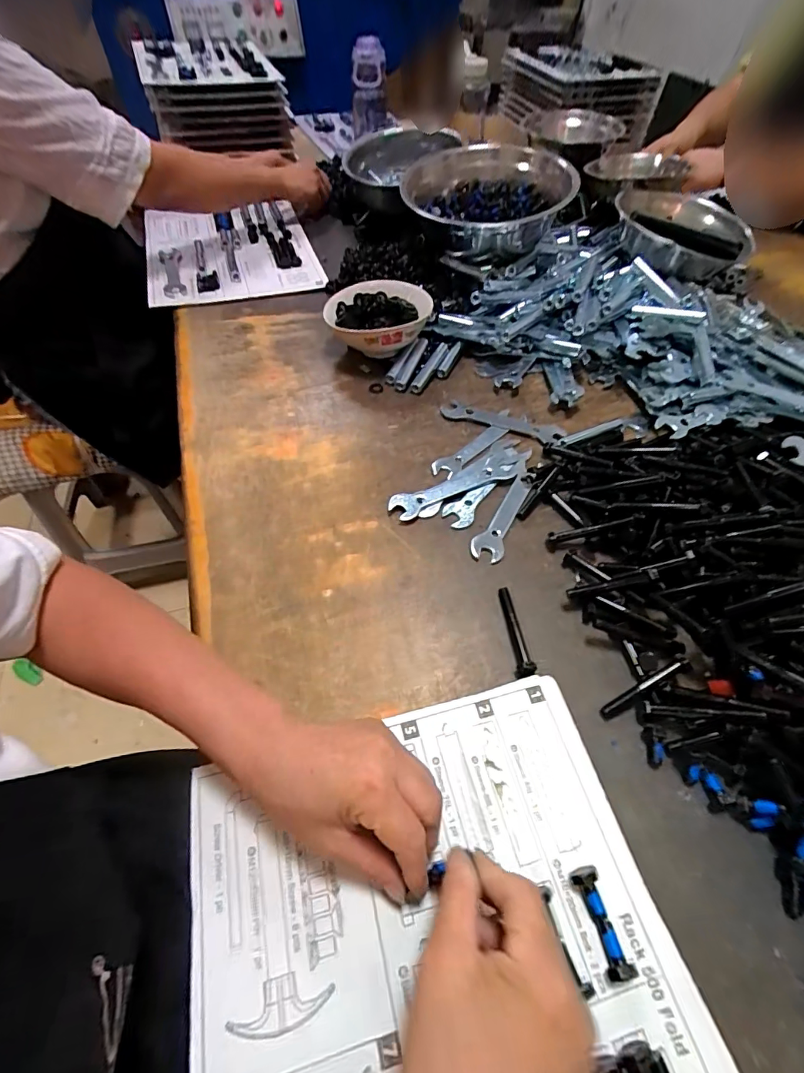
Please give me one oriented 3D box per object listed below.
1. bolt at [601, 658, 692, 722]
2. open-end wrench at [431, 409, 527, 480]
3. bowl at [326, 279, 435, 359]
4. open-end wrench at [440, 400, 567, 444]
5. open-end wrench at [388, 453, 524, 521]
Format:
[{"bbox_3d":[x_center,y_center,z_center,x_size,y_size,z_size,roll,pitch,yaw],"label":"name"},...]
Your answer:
[{"bbox_3d":[0.196,0.123,0.370,0.082,0.010,0.010,-29,58,-5],"label":"bolt"},{"bbox_3d":[0.092,-0.110,0.544,0.032,0.009,0.145,38,60,24],"label":"open-end wrench"},{"bbox_3d":[-0.030,-0.284,0.619,0.135,0.059,0.129,1,53,-1],"label":"bowl"},{"bbox_3d":[0.125,-0.143,0.569,0.148,0.005,0.036,16,54,10],"label":"open-end wrench"},{"bbox_3d":[0.063,-0.057,0.500,0.161,0.008,0.032,-25,57,-19],"label":"open-end wrench"}]

